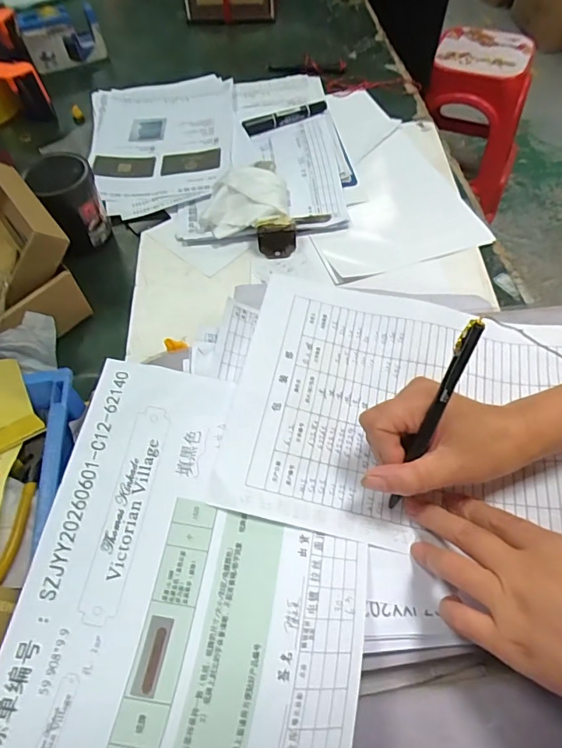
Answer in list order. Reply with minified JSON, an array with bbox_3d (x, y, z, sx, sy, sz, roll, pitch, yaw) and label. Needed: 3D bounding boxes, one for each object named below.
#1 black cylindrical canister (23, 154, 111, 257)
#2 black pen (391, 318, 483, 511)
[{"bbox_3d":[-0.257,-0.212,0.583,0.071,0.100,0.080,-31,61,-16],"label":"black cylindrical canister"},{"bbox_3d":[0.094,0.031,0.299,0.010,0.143,0.007,22,31,15],"label":"black pen"}]

